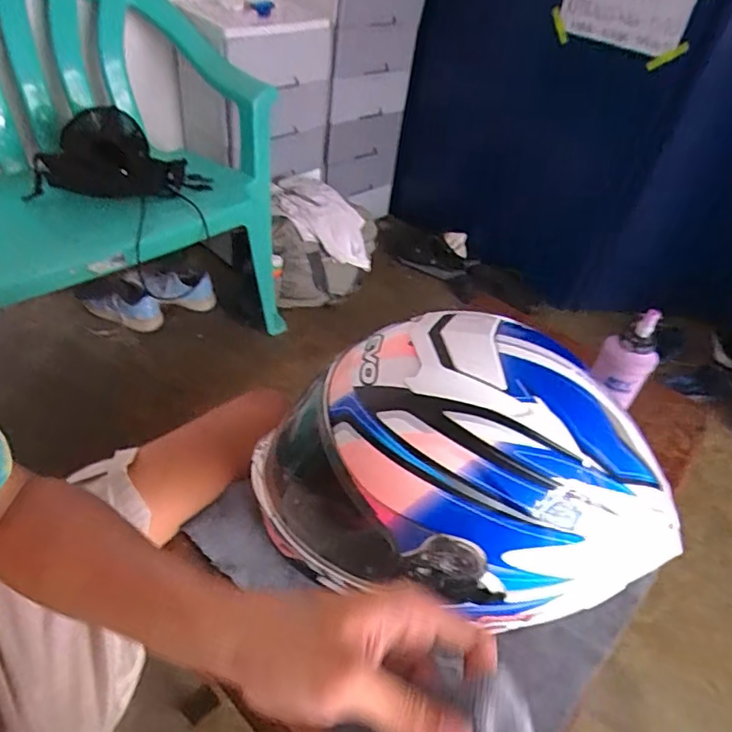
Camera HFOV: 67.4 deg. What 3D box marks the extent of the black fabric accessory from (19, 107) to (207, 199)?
[{"bbox_3d":[-0.531,-0.465,1.195,0.353,0.141,0.178,1,43,-9],"label":"black fabric accessory"}]

